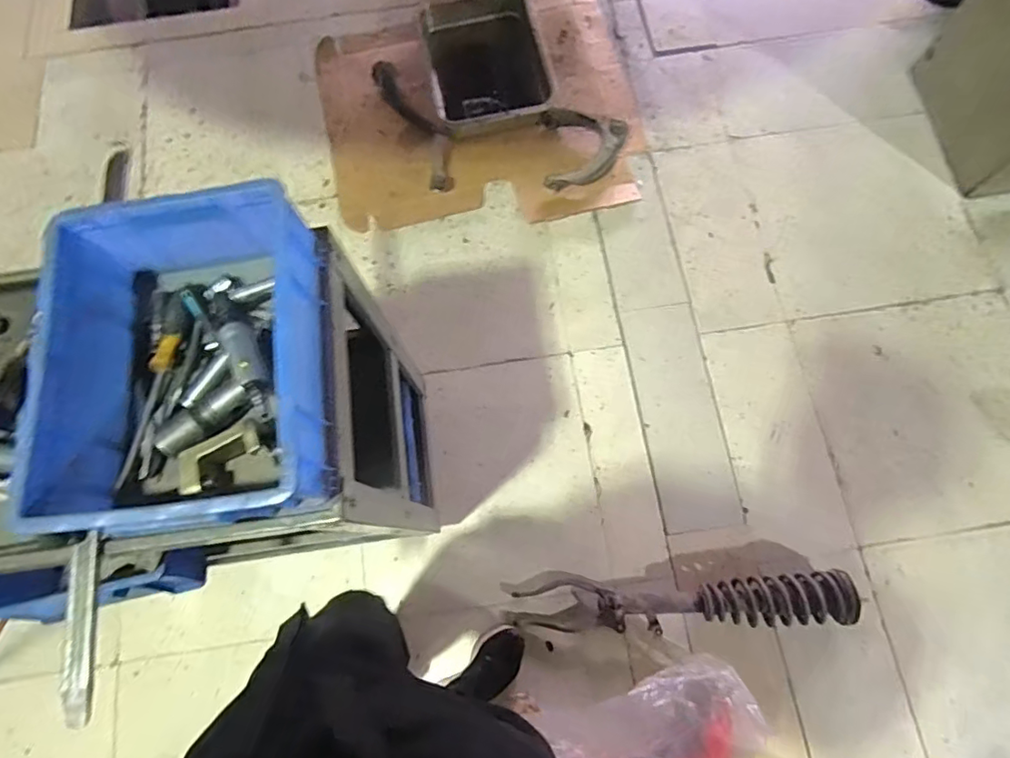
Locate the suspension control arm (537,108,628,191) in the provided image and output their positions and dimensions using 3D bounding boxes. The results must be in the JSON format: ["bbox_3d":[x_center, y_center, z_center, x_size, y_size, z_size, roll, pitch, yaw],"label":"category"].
[{"bbox_3d":[0.229,-0.671,1.592,0.246,0.081,0.245,-4,76,2],"label":"suspension control arm"}]

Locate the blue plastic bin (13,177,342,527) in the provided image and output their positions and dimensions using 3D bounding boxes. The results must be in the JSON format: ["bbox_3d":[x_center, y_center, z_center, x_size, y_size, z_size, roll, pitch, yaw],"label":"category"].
[{"bbox_3d":[-0.332,-0.020,0.601,0.262,0.146,0.338,-7,74,-1],"label":"blue plastic bin"}]

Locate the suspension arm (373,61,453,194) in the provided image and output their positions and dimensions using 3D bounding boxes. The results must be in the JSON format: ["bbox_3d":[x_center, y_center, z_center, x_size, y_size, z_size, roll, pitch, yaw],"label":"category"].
[{"bbox_3d":[-0.250,-0.758,1.620,0.111,0.055,0.443,-25,75,-6],"label":"suspension arm"}]

